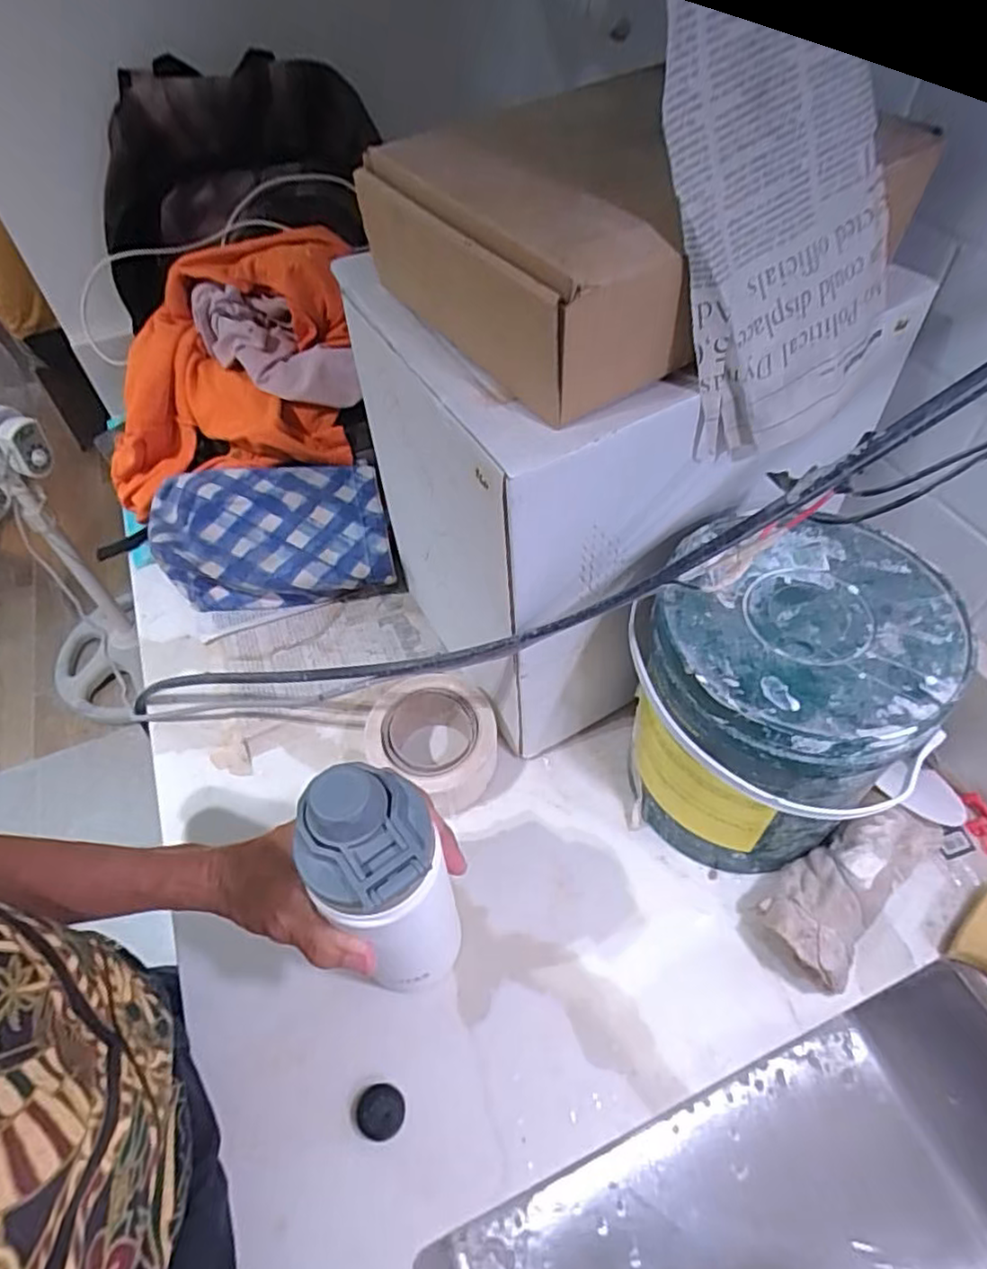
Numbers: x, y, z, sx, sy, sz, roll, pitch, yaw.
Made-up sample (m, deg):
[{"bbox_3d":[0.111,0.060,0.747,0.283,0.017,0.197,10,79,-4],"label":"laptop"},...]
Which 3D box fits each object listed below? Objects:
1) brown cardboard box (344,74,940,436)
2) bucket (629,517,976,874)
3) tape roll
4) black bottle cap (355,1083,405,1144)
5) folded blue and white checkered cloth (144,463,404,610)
[{"bbox_3d":[0.079,-0.259,0.414,0.265,0.090,0.203,-29,57,-19],"label":"brown cardboard box"},{"bbox_3d":[0.190,0.060,0.468,0.180,0.209,0.174,-1,52,1],"label":"bucket"},{"bbox_3d":[-0.049,0.085,0.556,0.107,0.052,0.098,-1,52,1],"label":"tape roll"},{"bbox_3d":[-0.071,0.301,0.420,0.028,0.015,0.028,-1,52,1],"label":"black bottle cap"},{"bbox_3d":[-0.225,-0.095,0.679,0.240,0.089,0.134,-7,52,-3],"label":"folded blue and white checkered cloth"}]

